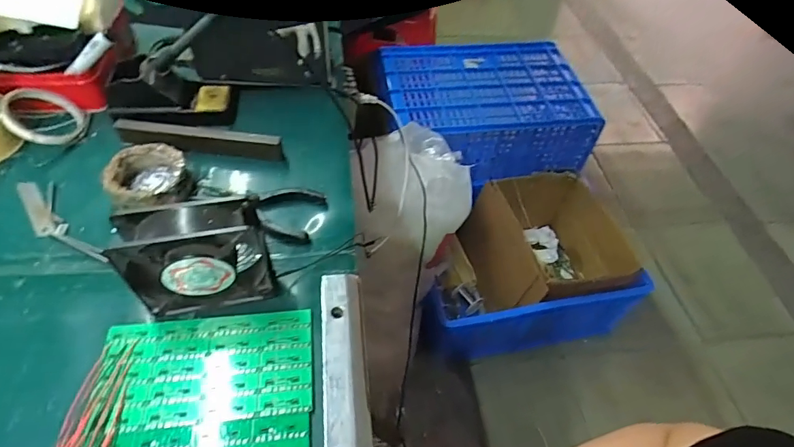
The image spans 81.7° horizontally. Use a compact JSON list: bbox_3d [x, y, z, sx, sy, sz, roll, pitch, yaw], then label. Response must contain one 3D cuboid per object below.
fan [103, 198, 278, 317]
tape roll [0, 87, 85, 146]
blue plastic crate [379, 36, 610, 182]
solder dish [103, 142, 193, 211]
[{"bbox_3d":[-0.187,0.035,0.437,0.124,0.114,0.051,-10,53,-12],"label":"fan"},{"bbox_3d":[-0.451,-0.137,0.589,0.085,0.012,0.072,7,64,-47],"label":"tape roll"},{"bbox_3d":[0.239,-0.331,1.334,0.575,0.213,0.386,-3,51,-8],"label":"blue plastic crate"},{"bbox_3d":[-0.291,-0.050,0.541,0.083,0.041,0.086,2,51,-3],"label":"solder dish"}]

